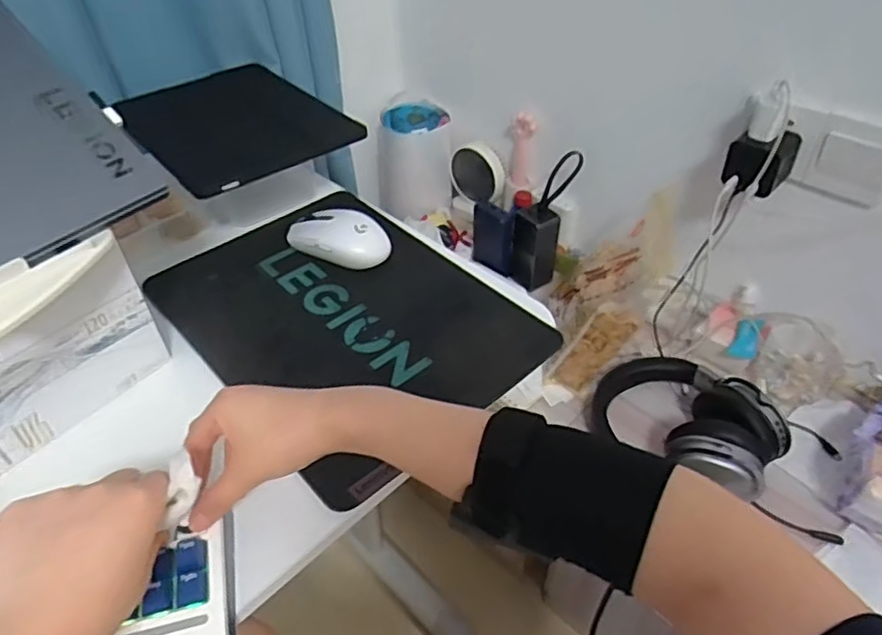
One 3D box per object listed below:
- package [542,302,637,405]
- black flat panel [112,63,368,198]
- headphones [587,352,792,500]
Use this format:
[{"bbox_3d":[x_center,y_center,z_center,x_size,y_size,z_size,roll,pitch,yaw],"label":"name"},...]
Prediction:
[{"bbox_3d":[0.186,0.049,0.783,0.056,0.168,0.035,22,44,-6],"label":"package"},{"bbox_3d":[-0.237,-0.222,0.694,0.193,0.013,0.284,-30,50,-28],"label":"black flat panel"},{"bbox_3d":[0.307,0.119,0.756,0.154,0.074,0.212,-31,50,-28],"label":"headphones"}]

